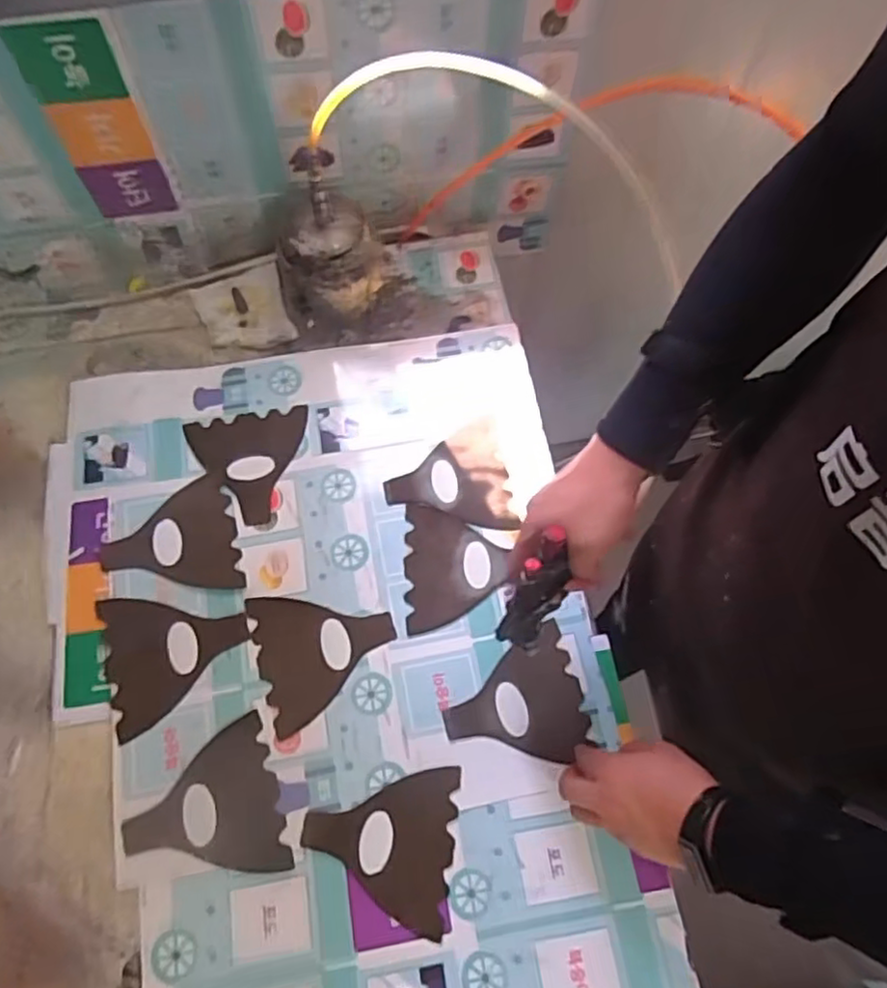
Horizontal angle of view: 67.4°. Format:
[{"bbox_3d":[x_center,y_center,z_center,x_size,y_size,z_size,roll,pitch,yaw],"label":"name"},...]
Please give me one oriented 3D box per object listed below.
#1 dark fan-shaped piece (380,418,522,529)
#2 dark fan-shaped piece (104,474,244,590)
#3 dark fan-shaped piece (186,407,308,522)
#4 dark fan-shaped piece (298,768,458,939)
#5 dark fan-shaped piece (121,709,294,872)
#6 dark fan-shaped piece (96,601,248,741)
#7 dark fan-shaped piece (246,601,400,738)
[{"bbox_3d":[0.004,-0.013,0.721,0.129,0.010,0.124,-12,74,-4],"label":"dark fan-shaped piece"},{"bbox_3d":[-0.281,0.047,0.685,0.131,0.004,0.122,-10,69,-10],"label":"dark fan-shaped piece"},{"bbox_3d":[-0.209,-0.031,0.721,0.124,0.004,0.128,-8,69,-6],"label":"dark fan-shaped piece"},{"bbox_3d":[-0.057,0.308,0.590,0.129,0.004,0.127,7,68,0],"label":"dark fan-shaped piece"},{"bbox_3d":[-0.213,0.280,0.590,0.131,0.005,0.128,-14,73,-11],"label":"dark fan-shaped piece"},{"bbox_3d":[-0.258,0.147,0.642,0.131,0.005,0.127,-18,70,-9],"label":"dark fan-shaped piece"},{"bbox_3d":[-0.115,0.151,0.651,0.131,0.004,0.127,-14,70,-8],"label":"dark fan-shaped piece"}]

